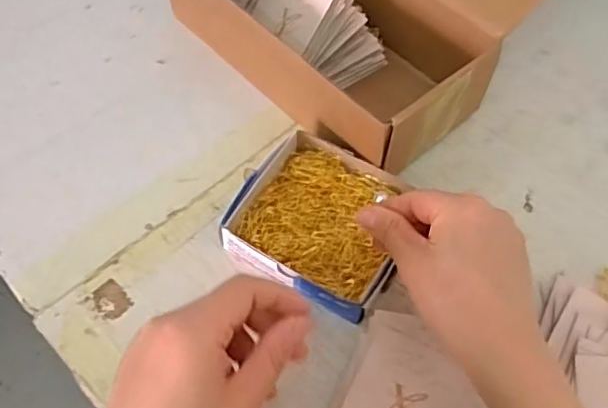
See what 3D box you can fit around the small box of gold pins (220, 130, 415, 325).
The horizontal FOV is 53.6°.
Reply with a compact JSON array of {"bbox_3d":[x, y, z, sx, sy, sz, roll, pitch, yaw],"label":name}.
[{"bbox_3d":[0.014,0.009,0.414,0.110,0.025,0.114,26,61,13],"label":"small box of gold pins"}]

